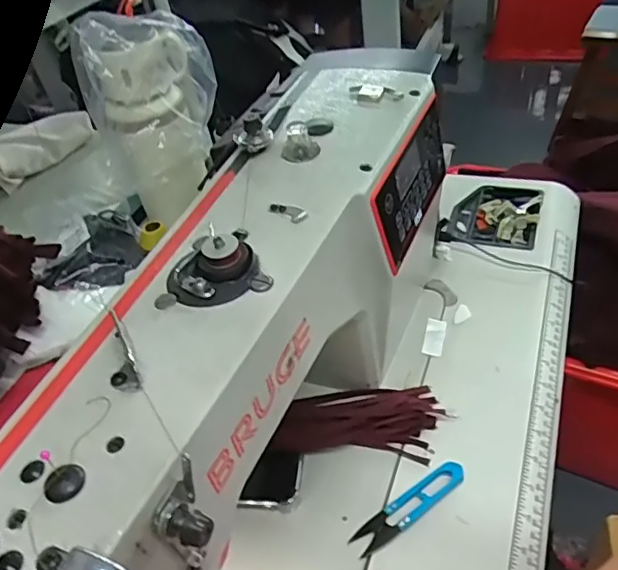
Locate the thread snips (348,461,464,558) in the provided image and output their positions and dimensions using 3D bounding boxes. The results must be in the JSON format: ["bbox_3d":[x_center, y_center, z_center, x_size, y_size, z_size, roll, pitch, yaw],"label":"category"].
[{"bbox_3d":[0.077,0.168,0.439,0.098,0.011,0.022,-31,45,-20],"label":"thread snips"}]

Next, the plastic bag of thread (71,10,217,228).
[{"bbox_3d":[-0.153,-0.175,0.592,0.072,0.200,0.102,16,49,28],"label":"plastic bag of thread"}]

